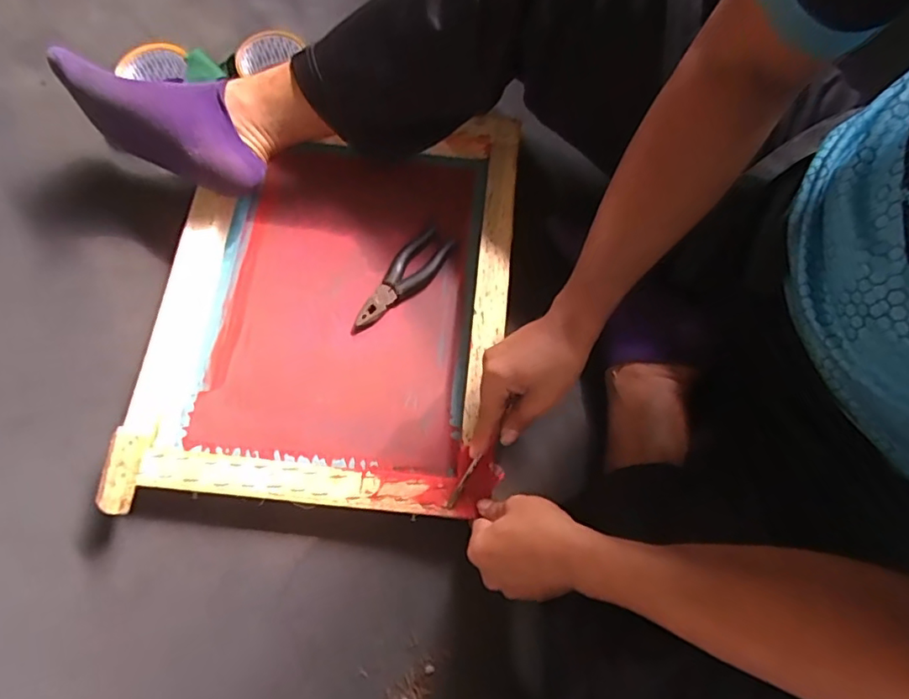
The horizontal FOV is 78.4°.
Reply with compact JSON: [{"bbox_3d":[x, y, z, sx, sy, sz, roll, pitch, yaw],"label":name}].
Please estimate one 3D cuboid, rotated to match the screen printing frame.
[{"bbox_3d":[-0.129,-0.055,0.617,0.371,0.055,0.430,4,73,0],"label":"screen printing frame"}]

